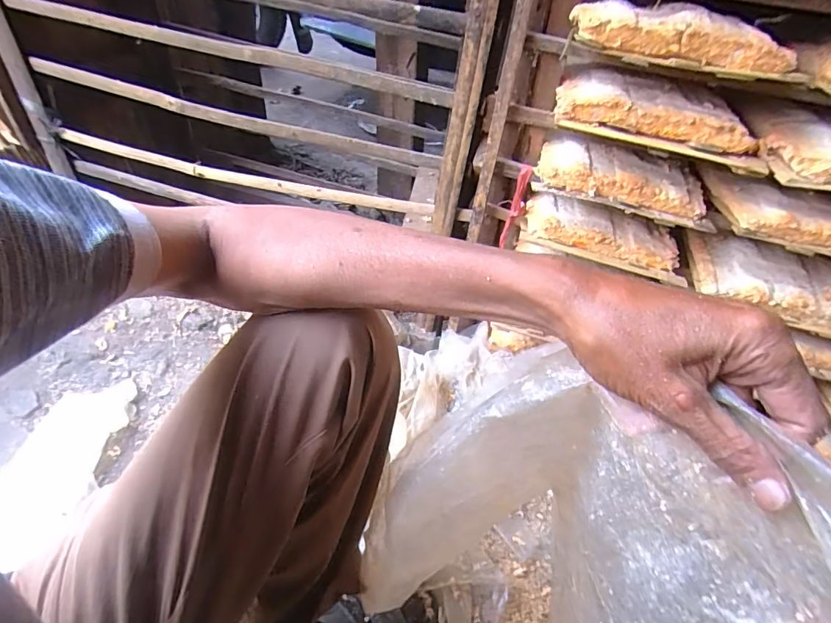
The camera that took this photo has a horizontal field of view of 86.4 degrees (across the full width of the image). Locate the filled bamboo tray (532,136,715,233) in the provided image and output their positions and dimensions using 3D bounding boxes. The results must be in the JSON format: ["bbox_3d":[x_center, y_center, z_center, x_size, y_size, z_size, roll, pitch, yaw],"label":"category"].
[{"bbox_3d":[0.276,-0.180,0.595,0.223,0.043,0.121,13,44,7],"label":"filled bamboo tray"}]

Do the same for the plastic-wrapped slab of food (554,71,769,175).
[{"bbox_3d":[0.298,-0.247,0.546,0.241,0.045,0.149,17,45,11],"label":"plastic-wrapped slab of food"}]

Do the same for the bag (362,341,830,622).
[{"bbox_3d":[0.124,0.181,0.310,0.281,0.328,0.169,36,51,28],"label":"bag"}]

